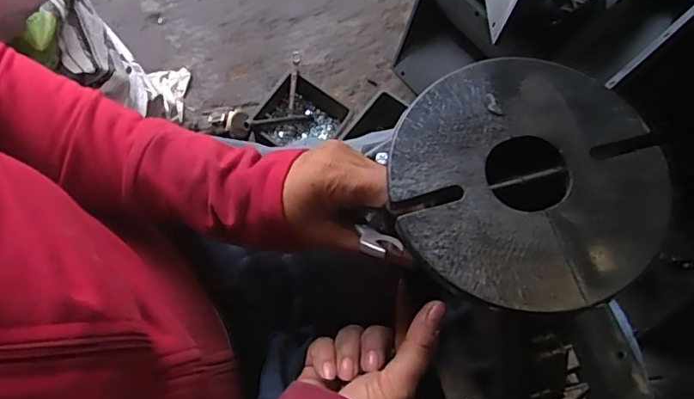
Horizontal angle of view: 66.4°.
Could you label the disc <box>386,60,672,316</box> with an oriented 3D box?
[{"bbox_3d":[0.077,-0.010,0.228,0.111,0.005,0.112,0,67,1],"label":"disc"}]

